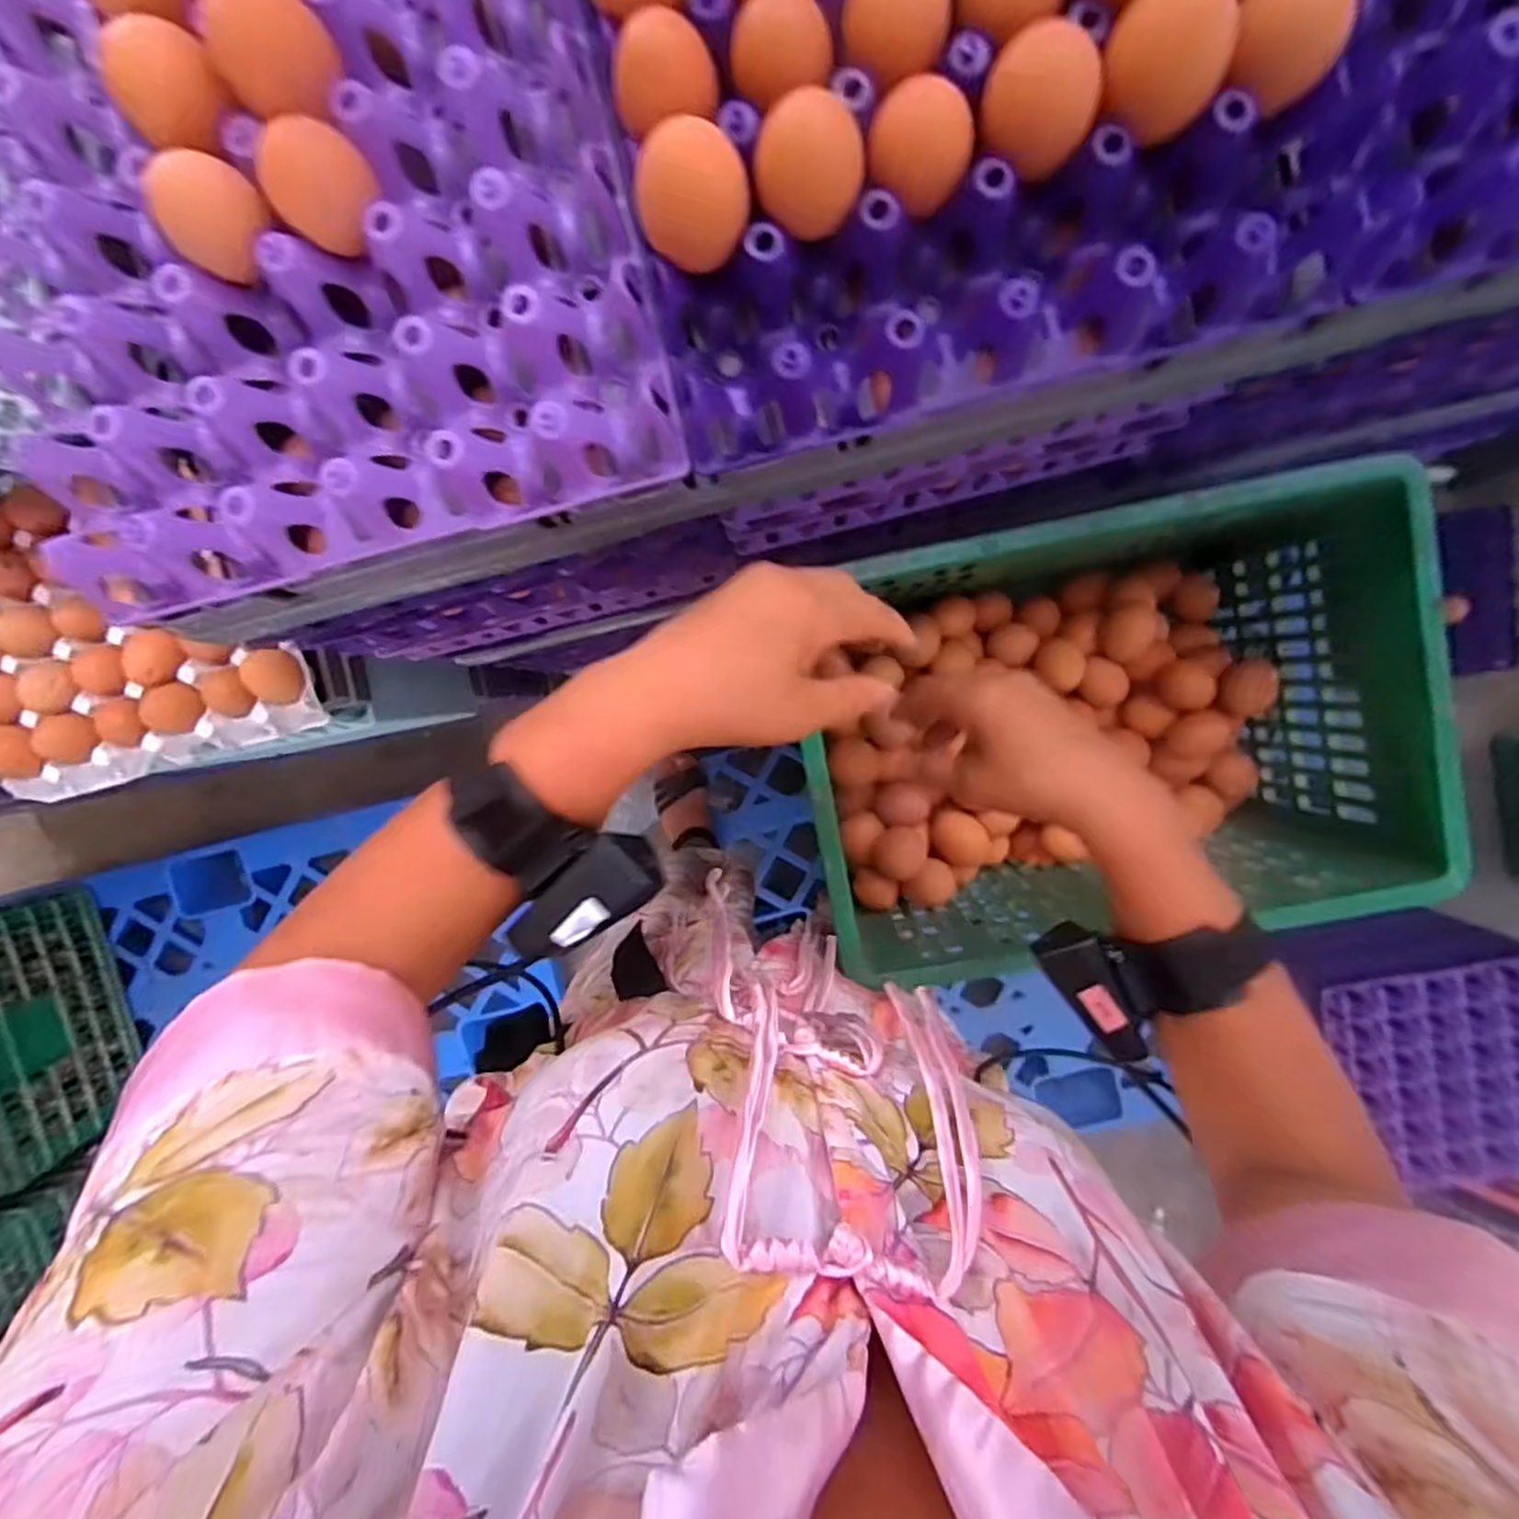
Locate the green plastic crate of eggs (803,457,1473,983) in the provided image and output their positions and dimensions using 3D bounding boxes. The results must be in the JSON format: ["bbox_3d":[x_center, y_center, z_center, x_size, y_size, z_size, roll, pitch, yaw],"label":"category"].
[{"bbox_3d":[0.258,-0.022,0.613,0.430,0.225,0.308,-8,93,3],"label":"green plastic crate of eggs"}]

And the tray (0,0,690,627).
[{"bbox_3d":[-0.214,-0.236,0.330,0.307,0.048,0.282,-13,93,3],"label":"tray"}]

